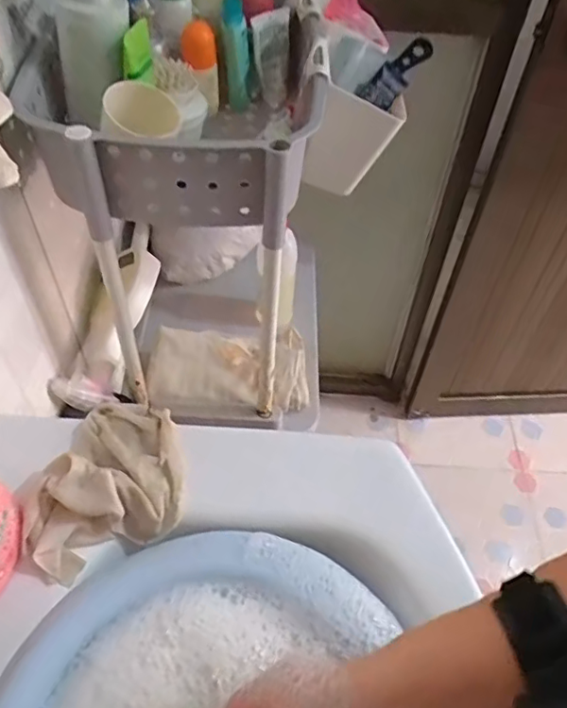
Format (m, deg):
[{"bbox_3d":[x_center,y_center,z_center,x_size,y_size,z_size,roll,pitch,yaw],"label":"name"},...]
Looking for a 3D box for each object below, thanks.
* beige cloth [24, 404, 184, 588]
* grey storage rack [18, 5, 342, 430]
[{"bbox_3d":[-0.140,0.103,0.470,0.115,0.048,0.160,13,51,8],"label":"beige cloth"},{"bbox_3d":[-0.103,-0.150,0.780,0.257,0.484,0.346,-7,52,-9],"label":"grey storage rack"}]

